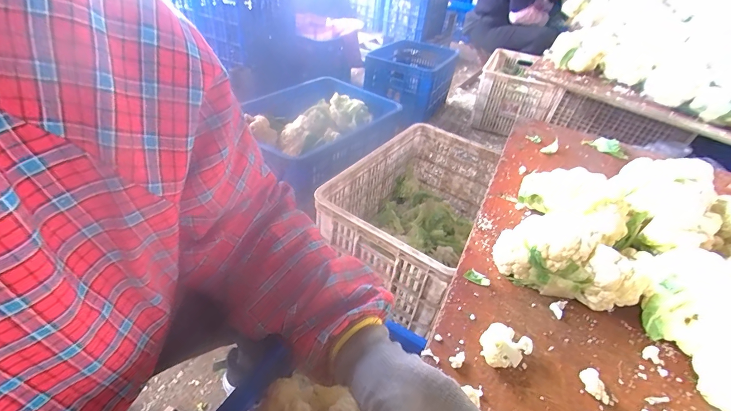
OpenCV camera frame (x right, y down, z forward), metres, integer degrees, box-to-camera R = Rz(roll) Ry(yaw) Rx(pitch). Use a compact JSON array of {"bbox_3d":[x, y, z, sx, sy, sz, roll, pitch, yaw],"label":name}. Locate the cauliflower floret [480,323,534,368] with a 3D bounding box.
[{"bbox_3d":[0.162,0.168,0.403,0.058,0.029,0.047,-24,48,-32],"label":"cauliflower floret"}]

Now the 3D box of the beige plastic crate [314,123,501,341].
[{"bbox_3d":[0.135,0.024,0.917,0.320,0.266,0.520,25,42,21],"label":"beige plastic crate"}]

